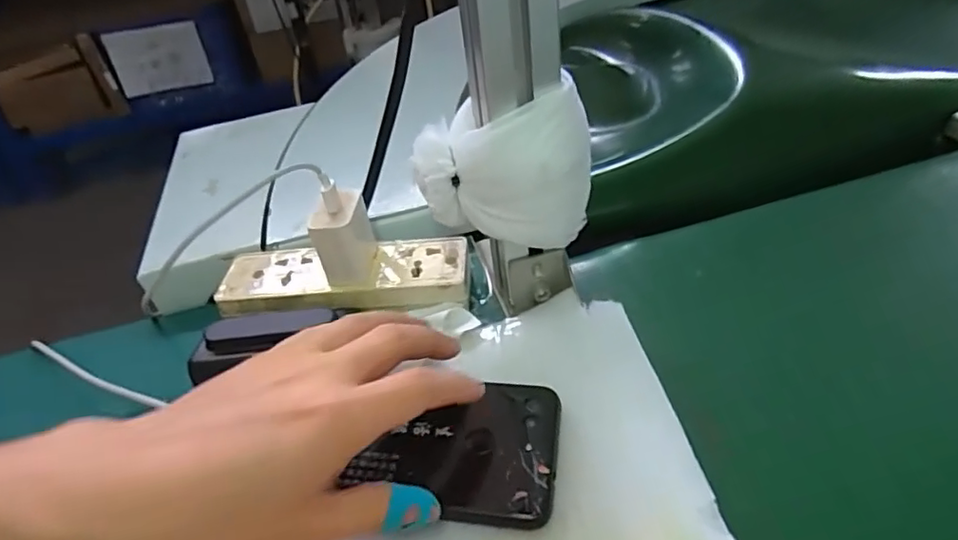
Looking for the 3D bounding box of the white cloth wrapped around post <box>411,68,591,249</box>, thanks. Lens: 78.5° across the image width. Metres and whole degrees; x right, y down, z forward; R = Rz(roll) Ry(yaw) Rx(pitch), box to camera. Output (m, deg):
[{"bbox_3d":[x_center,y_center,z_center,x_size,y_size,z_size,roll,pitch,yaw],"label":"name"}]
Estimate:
[{"bbox_3d":[0.009,-0.058,0.327,0.100,0.080,0.046,6,43,16],"label":"white cloth wrapped around post"}]

